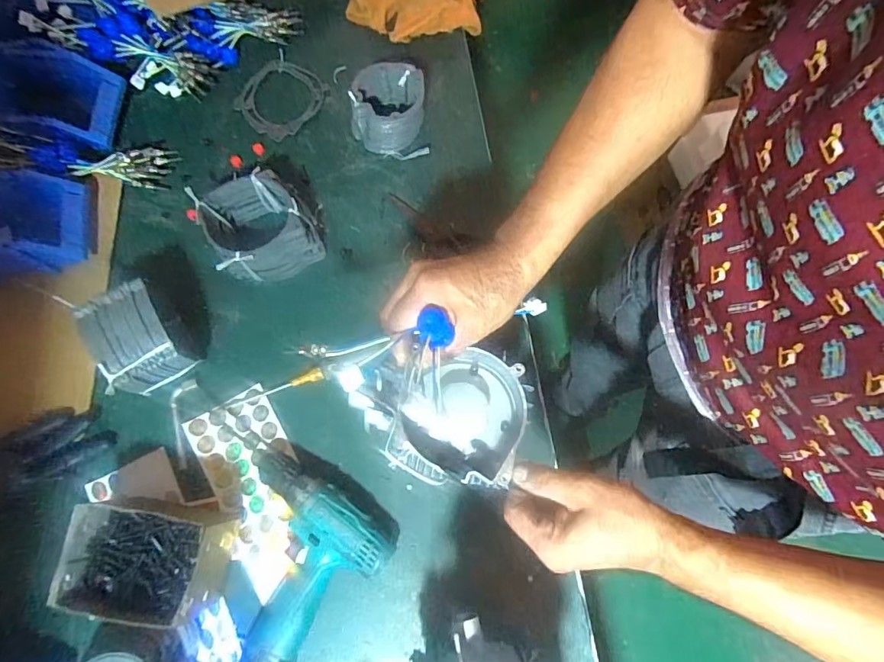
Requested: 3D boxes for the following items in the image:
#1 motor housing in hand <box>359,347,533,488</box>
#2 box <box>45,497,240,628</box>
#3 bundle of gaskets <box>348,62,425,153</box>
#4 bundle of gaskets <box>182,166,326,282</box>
[{"bbox_3d":[0.004,0.071,0.428,0.136,0.039,0.116,18,74,5],"label":"motor housing in hand"},{"bbox_3d":[-0.307,0.240,0.517,0.150,0.087,0.115,8,73,3],"label":"box"},{"bbox_3d":[-0.079,-0.321,0.693,0.107,0.074,0.109,-2,73,0],"label":"bundle of gaskets"},{"bbox_3d":[-0.241,-0.141,0.637,0.131,0.069,0.130,-29,75,-8],"label":"bundle of gaskets"}]

